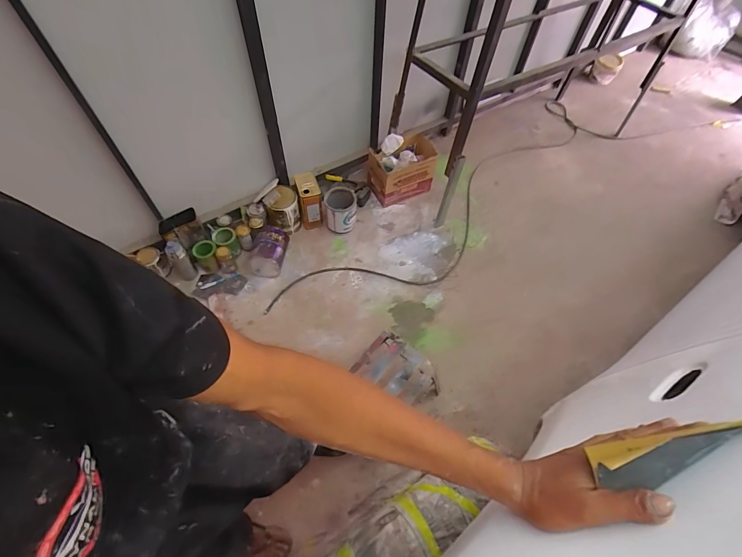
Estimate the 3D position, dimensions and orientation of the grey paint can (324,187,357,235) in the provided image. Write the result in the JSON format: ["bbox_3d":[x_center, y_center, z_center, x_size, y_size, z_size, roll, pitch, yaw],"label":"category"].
[{"bbox_3d":[-0.165,-0.372,1.935,0.172,0.188,0.191,0,57,-2],"label":"grey paint can"}]

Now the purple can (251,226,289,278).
[{"bbox_3d":[-0.511,-0.143,1.815,0.159,0.166,0.242,8,57,2],"label":"purple can"}]

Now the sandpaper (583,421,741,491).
[{"bbox_3d":[0.272,0.158,0.321,0.136,0.048,0.036,-16,59,3],"label":"sandpaper"}]

